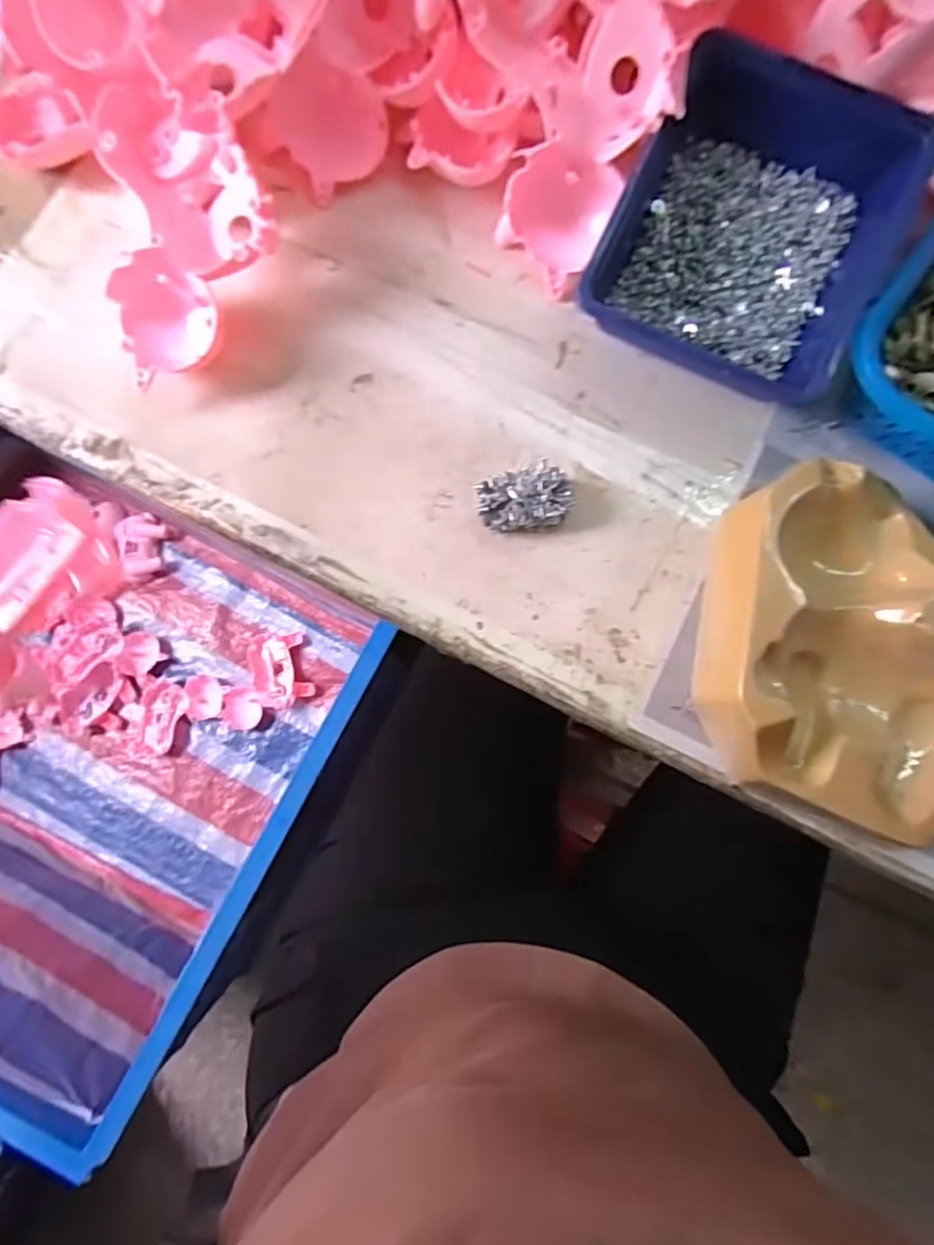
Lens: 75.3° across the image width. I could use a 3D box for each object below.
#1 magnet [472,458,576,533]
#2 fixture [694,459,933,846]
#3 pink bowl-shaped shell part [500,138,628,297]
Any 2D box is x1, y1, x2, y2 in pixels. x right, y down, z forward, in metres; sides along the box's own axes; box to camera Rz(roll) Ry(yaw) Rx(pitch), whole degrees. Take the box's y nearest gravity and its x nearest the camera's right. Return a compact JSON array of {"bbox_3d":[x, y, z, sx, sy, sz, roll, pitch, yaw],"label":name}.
[{"bbox_3d":[0.033,-0.072,0.354,0.052,0.025,0.034,-9,82,-2],"label":"magnet"},{"bbox_3d":[0.201,0.015,0.324,0.140,0.056,0.187,-15,82,-5],"label":"fixture"},{"bbox_3d":[0.050,-0.245,0.364,0.055,0.051,0.052,31,83,3],"label":"pink bowl-shaped shell part"}]

